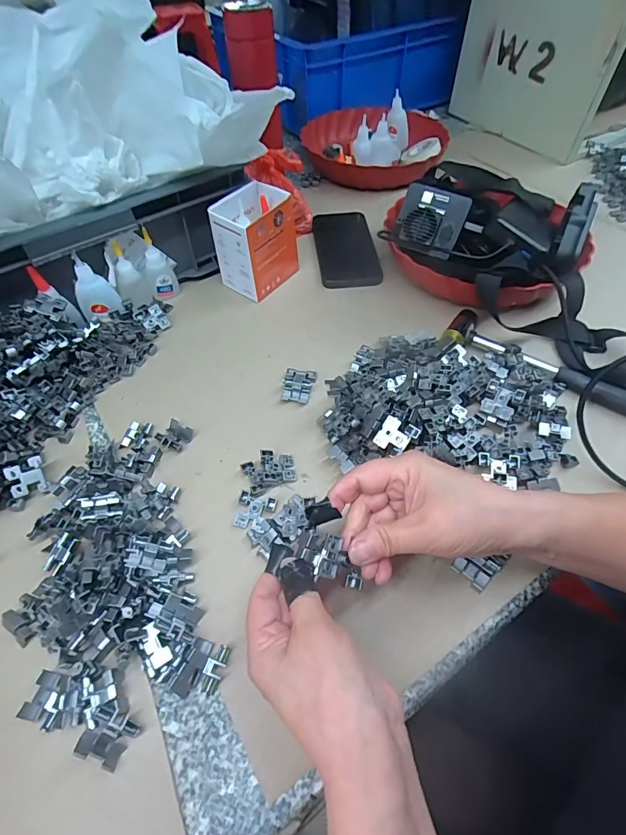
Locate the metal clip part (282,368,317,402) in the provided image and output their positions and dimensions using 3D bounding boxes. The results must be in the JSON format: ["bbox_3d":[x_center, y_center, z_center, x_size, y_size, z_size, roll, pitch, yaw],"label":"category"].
[{"bbox_3d":[-0.015,-0.034,0.435,0.031,0.011,0.039,9,54,8],"label":"metal clip part"}]

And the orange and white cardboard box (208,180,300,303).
[{"bbox_3d":[-0.071,-0.218,0.519,0.070,0.102,0.089,31,60,22],"label":"orange and white cardboard box"}]

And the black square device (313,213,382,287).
[{"bbox_3d":[0.046,-0.245,0.595,0.081,0.011,0.177,-5,53,-2],"label":"black square device"}]

